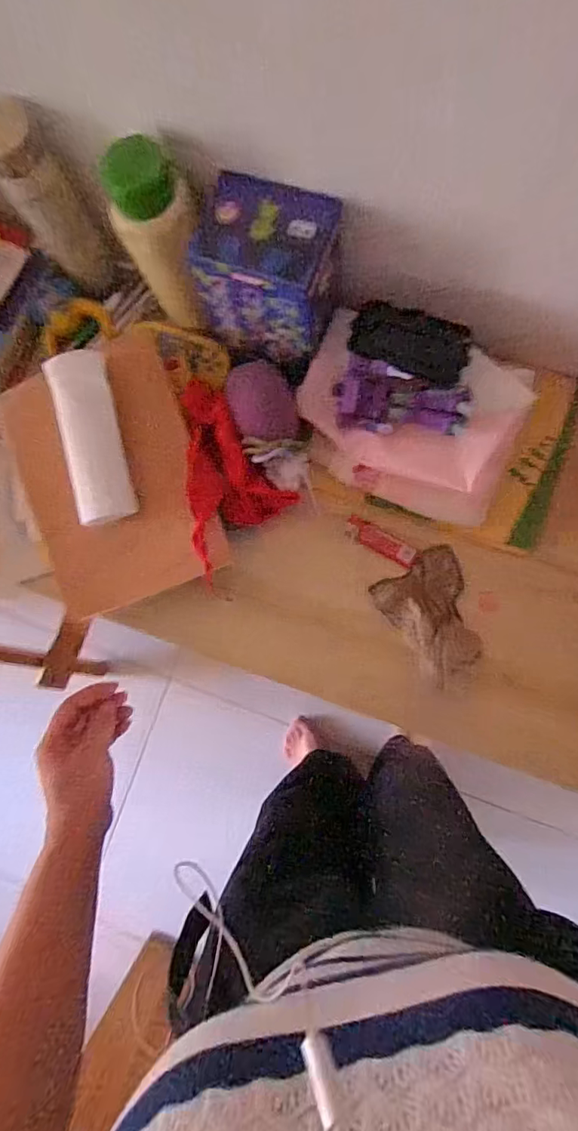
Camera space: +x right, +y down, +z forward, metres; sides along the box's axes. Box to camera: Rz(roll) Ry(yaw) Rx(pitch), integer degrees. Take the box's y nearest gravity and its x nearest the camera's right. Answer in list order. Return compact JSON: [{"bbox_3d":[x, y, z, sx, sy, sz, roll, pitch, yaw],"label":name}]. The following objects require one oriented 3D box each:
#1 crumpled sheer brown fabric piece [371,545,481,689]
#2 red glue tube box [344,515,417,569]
[{"bbox_3d":[0.156,0.052,0.507,0.095,0.043,0.126,-32,82,1],"label":"crumpled sheer brown fabric piece"},{"bbox_3d":[0.099,-0.025,0.527,0.079,0.008,0.024,28,87,7],"label":"red glue tube box"}]

